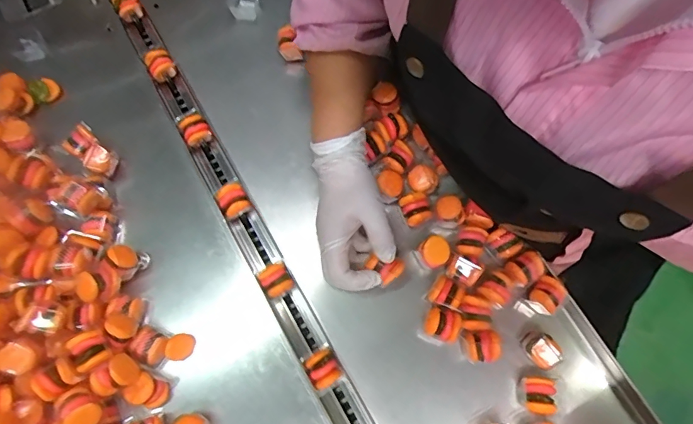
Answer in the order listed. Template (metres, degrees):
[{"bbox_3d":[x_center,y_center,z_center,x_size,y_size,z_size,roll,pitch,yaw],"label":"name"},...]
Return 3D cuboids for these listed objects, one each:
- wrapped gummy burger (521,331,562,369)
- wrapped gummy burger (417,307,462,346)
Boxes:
[{"bbox_3d":[0.194,0.138,0.446,0.037,0.023,0.028,42,80,7],"label":"wrapped gummy burger"},{"bbox_3d":[0.093,0.115,0.453,0.035,0.036,0.035,14,78,1],"label":"wrapped gummy burger"}]

